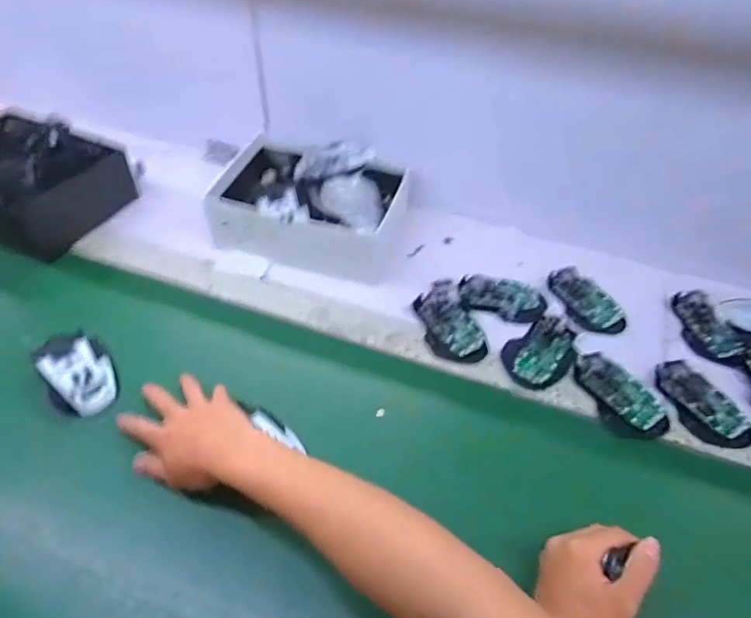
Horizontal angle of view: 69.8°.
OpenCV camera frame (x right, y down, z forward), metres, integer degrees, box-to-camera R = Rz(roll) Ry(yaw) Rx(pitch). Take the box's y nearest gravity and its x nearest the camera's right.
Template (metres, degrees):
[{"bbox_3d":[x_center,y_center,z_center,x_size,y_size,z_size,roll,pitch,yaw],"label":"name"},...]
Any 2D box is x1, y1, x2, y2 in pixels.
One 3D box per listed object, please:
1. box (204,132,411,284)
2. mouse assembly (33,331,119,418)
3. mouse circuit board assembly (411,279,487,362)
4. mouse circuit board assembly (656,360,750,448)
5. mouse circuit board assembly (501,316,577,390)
[{"bbox_3d":[-0.088,-0.158,0.764,0.247,0.095,0.206,13,48,8],"label":"box"},{"bbox_3d":[-0.325,0.070,0.589,0.070,0.039,0.098,-29,56,-26],"label":"mouse assembly"},{"bbox_3d":[0.092,0.011,0.679,0.070,0.018,0.131,-7,49,-9],"label":"mouse circuit board assembly"},{"bbox_3d":[0.369,0.105,0.610,0.064,0.020,0.114,-15,51,-16],"label":"mouse circuit board assembly"},{"bbox_3d":[0.200,0.049,0.651,0.072,0.018,0.107,34,55,25],"label":"mouse circuit board assembly"}]

